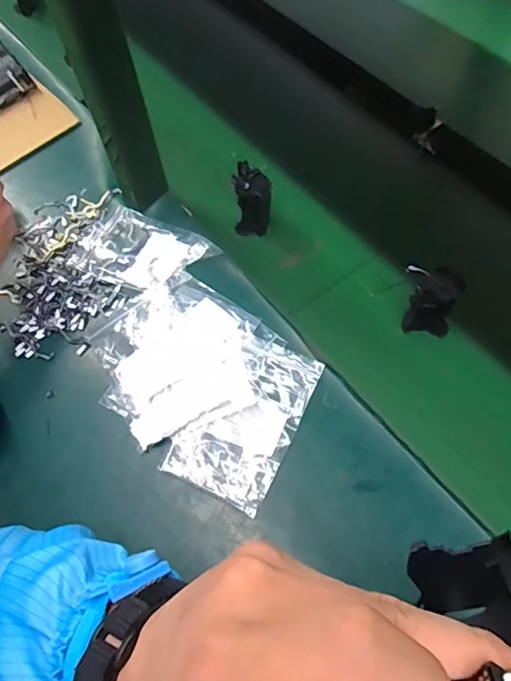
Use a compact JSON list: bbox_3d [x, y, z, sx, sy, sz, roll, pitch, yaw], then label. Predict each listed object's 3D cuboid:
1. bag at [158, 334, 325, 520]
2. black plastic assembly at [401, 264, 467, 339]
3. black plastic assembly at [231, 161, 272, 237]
[{"bbox_3d":[-0.008,0.070,0.470,0.094,0.014,0.152,23,66,15],"label":"bag"},{"bbox_3d":[0.168,-0.037,0.488,0.059,0.089,0.031,25,67,16],"label":"black plastic assembly"},{"bbox_3d":[-0.003,-0.154,0.561,0.040,0.064,0.055,-3,62,3],"label":"black plastic assembly"}]

